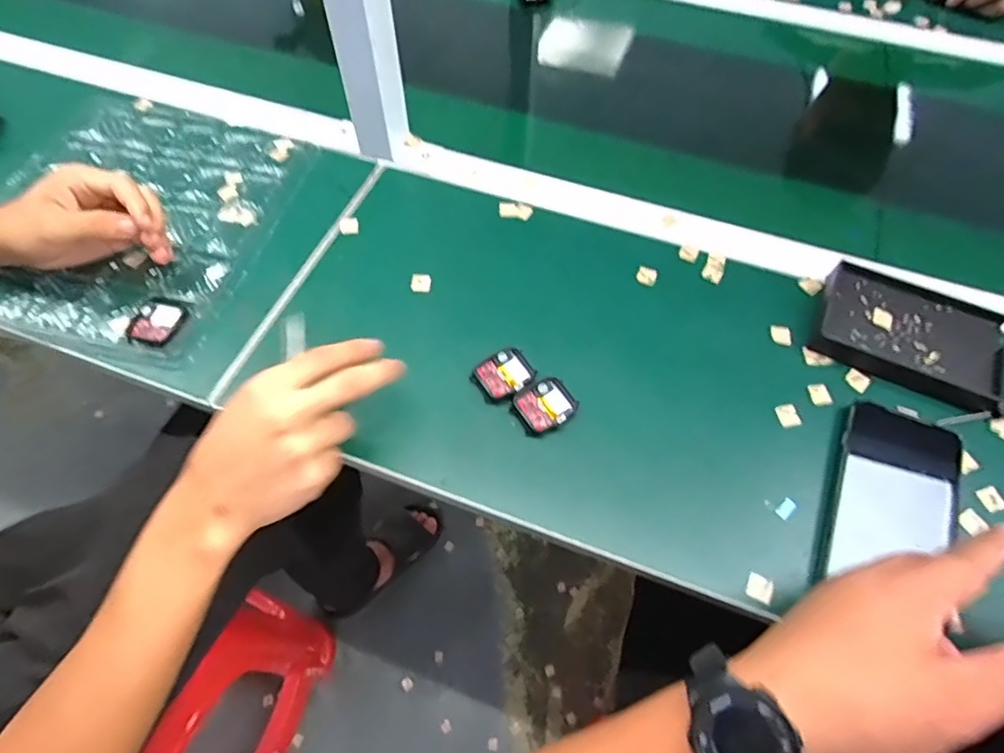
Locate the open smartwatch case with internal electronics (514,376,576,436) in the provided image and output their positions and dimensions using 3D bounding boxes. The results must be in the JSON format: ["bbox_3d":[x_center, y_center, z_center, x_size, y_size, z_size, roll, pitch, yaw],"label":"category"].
[{"bbox_3d":[0.033,0.021,0.426,0.045,0.007,0.040,-26,63,-16],"label":"open smartwatch case with internal electronics"}]

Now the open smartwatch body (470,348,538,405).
[{"bbox_3d":[0.002,-0.001,0.439,0.046,0.008,0.041,-33,65,-19],"label":"open smartwatch body"}]

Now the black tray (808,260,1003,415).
[{"bbox_3d":[0.338,-0.032,0.458,0.143,0.027,0.093,24,61,12],"label":"black tray"}]

